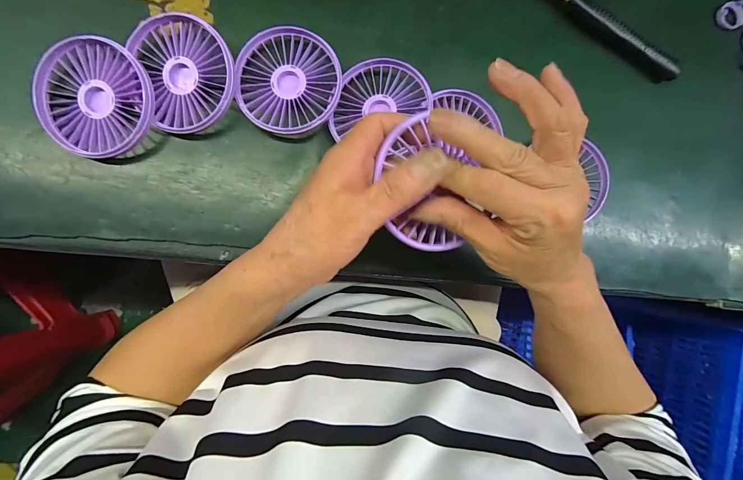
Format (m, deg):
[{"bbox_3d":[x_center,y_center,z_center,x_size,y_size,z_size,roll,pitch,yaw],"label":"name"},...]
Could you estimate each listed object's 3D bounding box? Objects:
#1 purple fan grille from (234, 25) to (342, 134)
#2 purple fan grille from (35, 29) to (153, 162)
[{"bbox_3d":[-0.070,-0.135,0.293,0.084,0.021,0.087,4,90,-7],"label":"purple fan grille"},{"bbox_3d":[-0.215,-0.110,0.271,0.085,0.018,0.087,8,98,1],"label":"purple fan grille"}]

